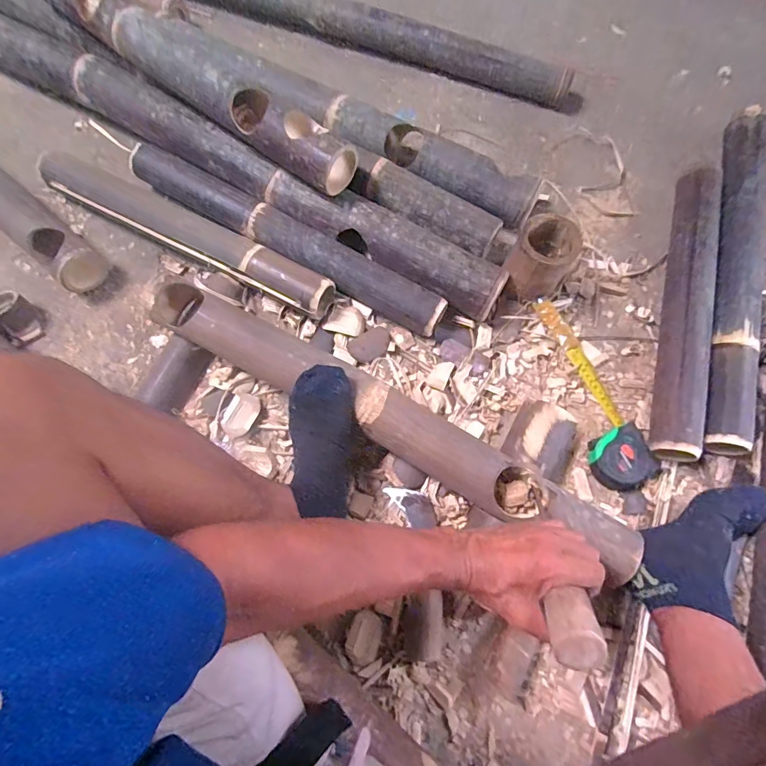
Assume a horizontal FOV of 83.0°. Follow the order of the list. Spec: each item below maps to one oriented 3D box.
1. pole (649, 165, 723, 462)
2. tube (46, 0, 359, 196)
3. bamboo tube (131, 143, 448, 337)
[{"bbox_3d":[0.453,-0.114,0.645,0.062,0.064,0.468,16,75,5],"label":"pole"},{"bbox_3d":[-0.297,-0.489,0.676,0.599,0.088,0.090,35,77,10],"label":"tube"},{"bbox_3d":[-0.164,-0.234,0.703,0.578,0.059,0.065,30,75,9],"label":"bamboo tube"}]

